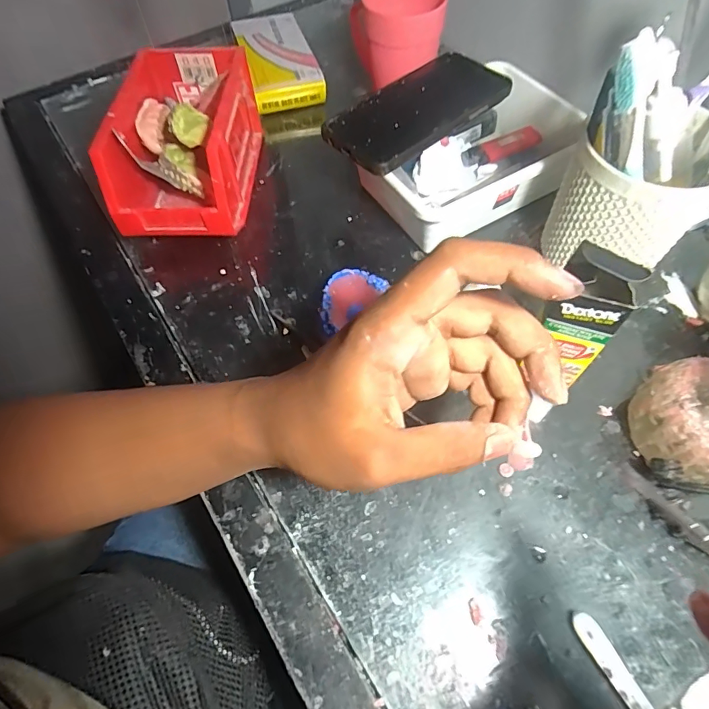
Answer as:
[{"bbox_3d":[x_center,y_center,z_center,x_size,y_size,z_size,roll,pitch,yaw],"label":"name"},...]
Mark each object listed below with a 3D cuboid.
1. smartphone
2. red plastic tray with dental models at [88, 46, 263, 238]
[{"bbox_3d":[0.057,-0.215,0.399,0.171,0.013,0.080,-38,65,-18],"label":"smartphone"},{"bbox_3d":[-0.151,-0.189,0.416,0.101,0.092,0.168,-1,61,3],"label":"red plastic tray with dental models"}]

